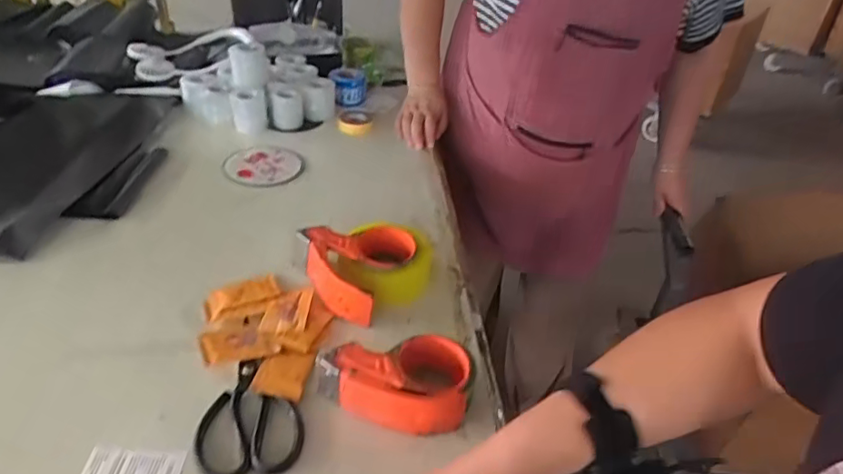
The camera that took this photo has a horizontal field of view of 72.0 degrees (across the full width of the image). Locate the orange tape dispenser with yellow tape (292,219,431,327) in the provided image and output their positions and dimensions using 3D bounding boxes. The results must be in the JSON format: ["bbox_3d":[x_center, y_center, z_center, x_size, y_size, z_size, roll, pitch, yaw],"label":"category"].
[{"bbox_3d":[-0.066,0.035,0.764,0.153,0.053,0.146,3,36,-2],"label":"orange tape dispenser with yellow tape"}]

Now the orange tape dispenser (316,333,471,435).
[{"bbox_3d":[-0.028,0.150,0.612,0.161,0.049,0.095,2,36,-3],"label":"orange tape dispenser"}]

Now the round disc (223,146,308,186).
[{"bbox_3d":[-0.266,-0.127,1.016,0.127,0.017,0.143,19,36,15],"label":"round disc"}]

